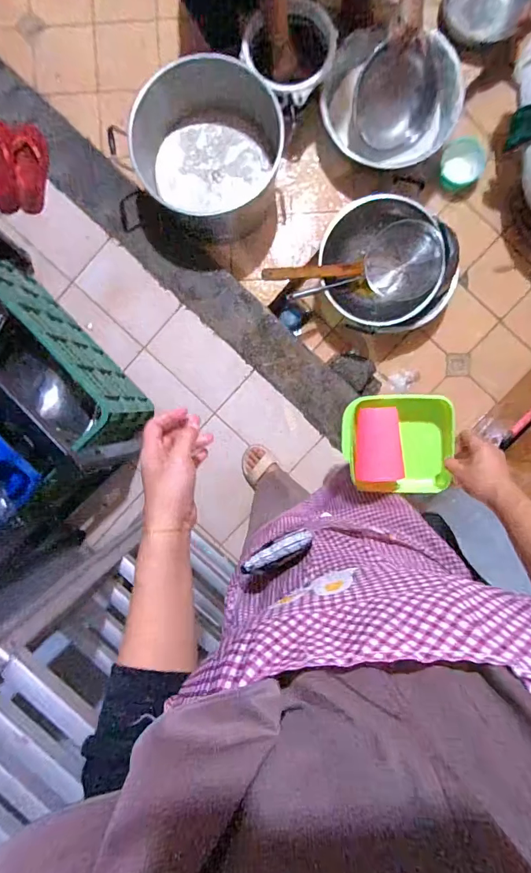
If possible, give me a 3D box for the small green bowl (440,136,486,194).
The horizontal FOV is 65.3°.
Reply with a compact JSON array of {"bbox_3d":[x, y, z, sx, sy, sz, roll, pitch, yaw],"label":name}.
[{"bbox_3d":[0.664,-0.921,1.402,0.145,0.080,0.126,31,95,-1],"label":"small green bowl"}]

